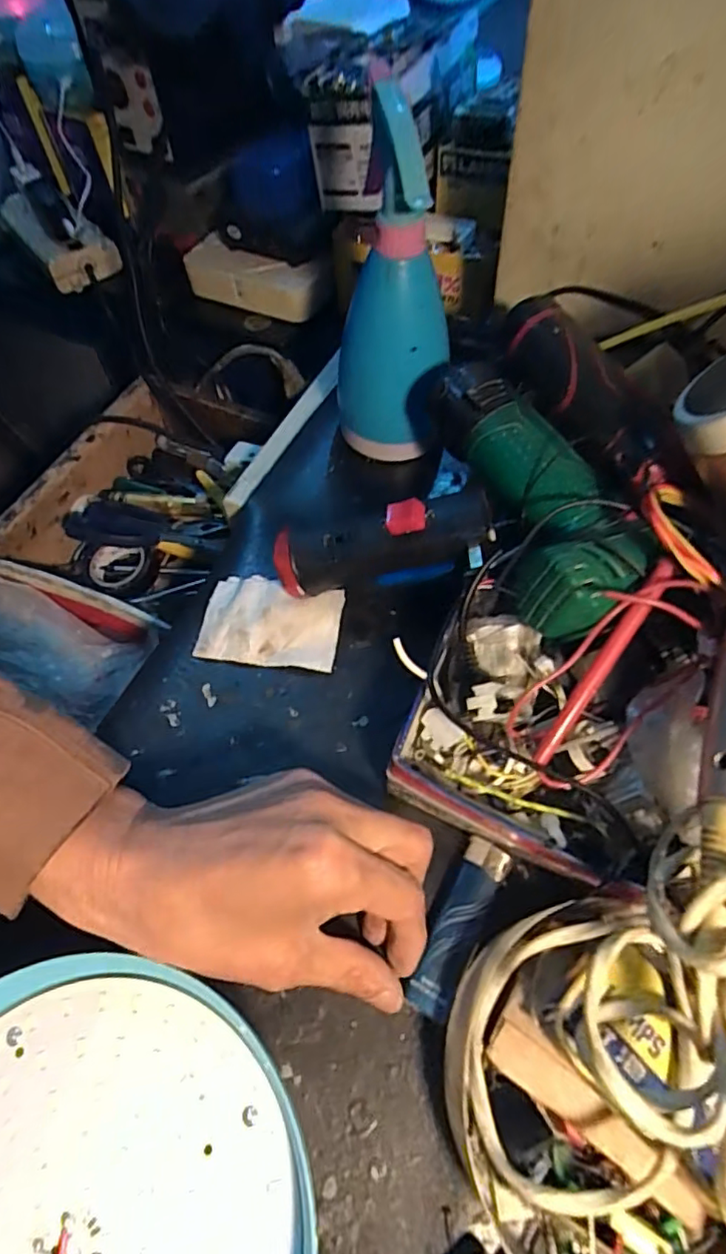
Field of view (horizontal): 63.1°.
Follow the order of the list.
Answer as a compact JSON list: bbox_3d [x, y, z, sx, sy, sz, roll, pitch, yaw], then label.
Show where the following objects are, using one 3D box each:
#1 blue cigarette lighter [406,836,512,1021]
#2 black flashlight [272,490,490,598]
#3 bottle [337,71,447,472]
[{"bbox_3d":[0.045,0.143,0.285,0.023,0.011,0.080,26,64,17],"label":"blue cigarette lighter"},{"bbox_3d":[0.011,-0.049,0.354,0.127,0.043,0.035,-11,57,22],"label":"black flashlight"},{"bbox_3d":[0.017,-0.213,0.387,0.077,0.197,0.094,-2,59,2],"label":"bottle"}]

